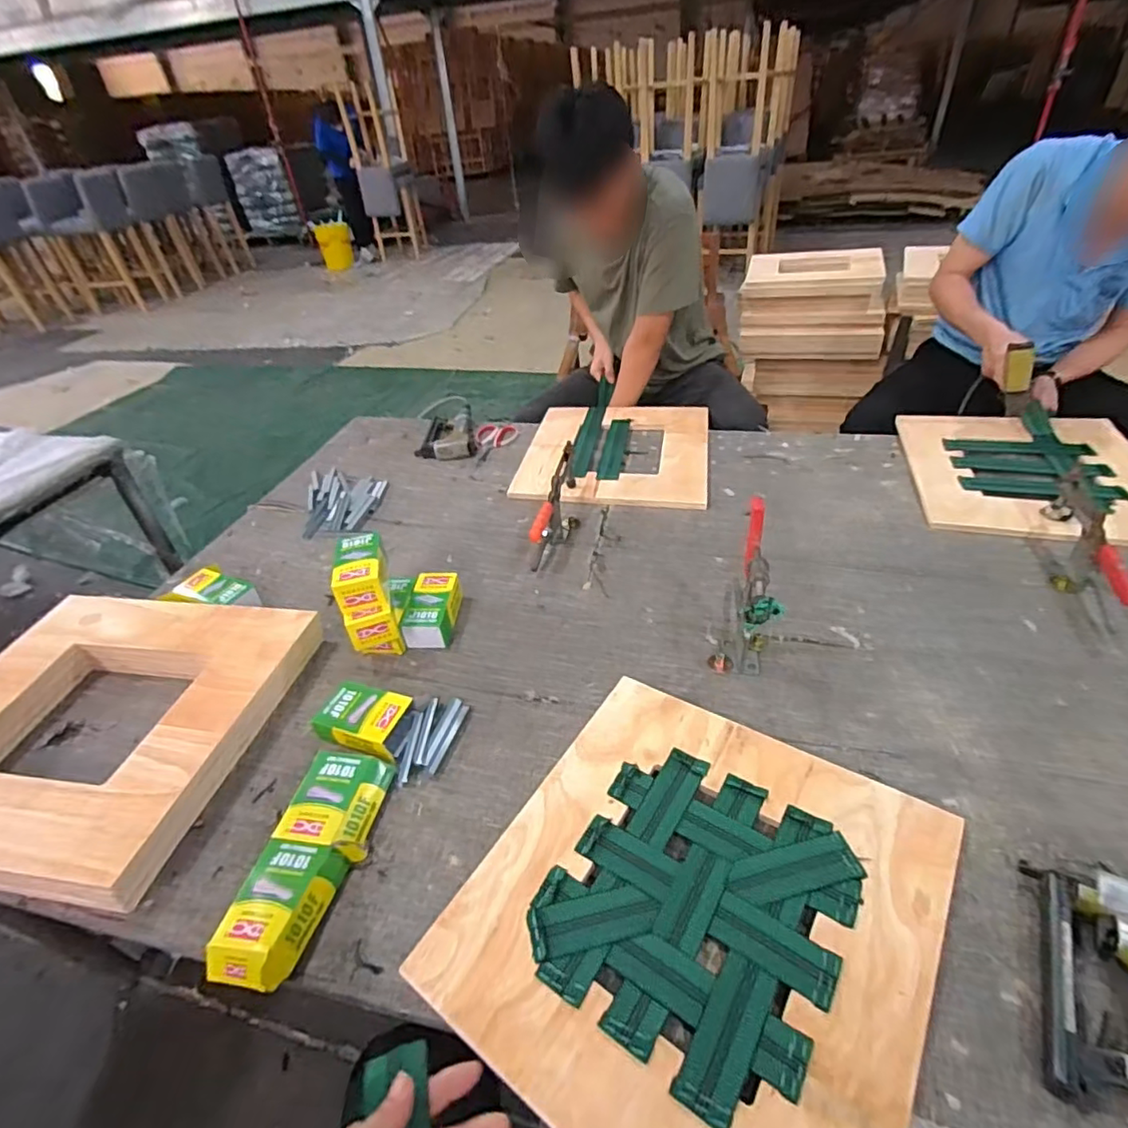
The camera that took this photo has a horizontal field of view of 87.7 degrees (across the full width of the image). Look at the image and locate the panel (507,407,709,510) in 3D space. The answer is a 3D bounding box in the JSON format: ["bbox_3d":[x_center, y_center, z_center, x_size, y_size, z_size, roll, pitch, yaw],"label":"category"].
[{"bbox_3d":[0.118,-0.258,1.328,0.403,0.021,0.429,4,39,12],"label":"panel"}]

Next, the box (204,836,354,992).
[{"bbox_3d":[-0.291,0.352,0.595,0.095,0.035,0.128,3,39,11],"label":"box"}]

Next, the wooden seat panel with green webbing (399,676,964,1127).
[{"bbox_3d":[0.132,0.328,0.574,0.401,0.011,0.422,22,46,30],"label":"wooden seat panel with green webbing"}]

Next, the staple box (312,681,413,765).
[{"bbox_3d":[-0.261,0.206,0.777,0.126,0.033,0.085,9,41,18],"label":"staple box"}]

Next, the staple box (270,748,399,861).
[{"bbox_3d":[-0.267,0.280,0.688,0.106,0.032,0.119,-1,39,7],"label":"staple box"}]

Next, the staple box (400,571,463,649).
[{"bbox_3d":[-0.205,0.071,0.920,0.066,0.053,0.129,-1,39,7],"label":"staple box"}]

